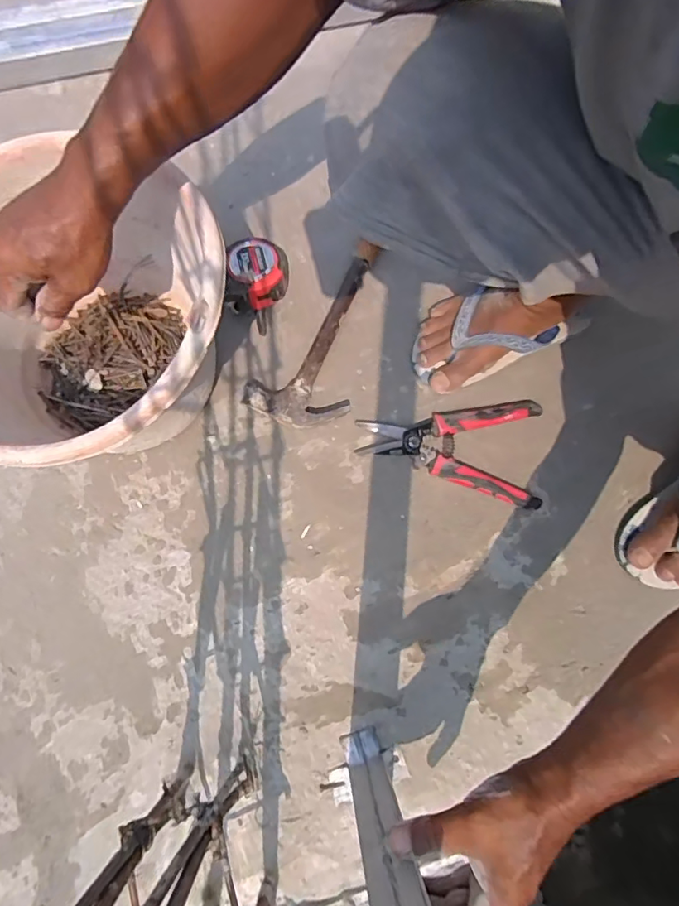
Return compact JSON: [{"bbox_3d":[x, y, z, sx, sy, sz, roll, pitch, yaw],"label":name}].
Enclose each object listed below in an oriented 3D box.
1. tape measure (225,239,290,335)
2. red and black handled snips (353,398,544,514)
[{"bbox_3d":[-0.092,-0.195,0.615,0.067,0.055,0.095,-1,77,-1],"label":"tape measure"},{"bbox_3d":[0.123,-0.012,0.592,0.199,0.012,0.116,9,77,1],"label":"red and black handled snips"}]

